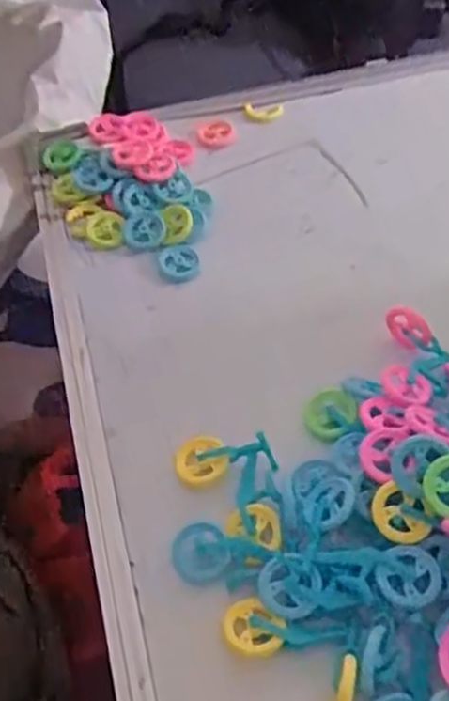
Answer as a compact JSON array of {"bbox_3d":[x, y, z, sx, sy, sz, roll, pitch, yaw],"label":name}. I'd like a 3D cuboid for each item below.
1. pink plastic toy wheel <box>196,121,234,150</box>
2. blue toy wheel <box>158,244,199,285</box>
[{"bbox_3d":[-0.007,-0.167,0.577,0.029,0.011,0.025,-5,50,0],"label":"pink plastic toy wheel"},{"bbox_3d":[-0.031,-0.058,0.498,0.026,0.004,0.029,-16,51,-9],"label":"blue toy wheel"}]

